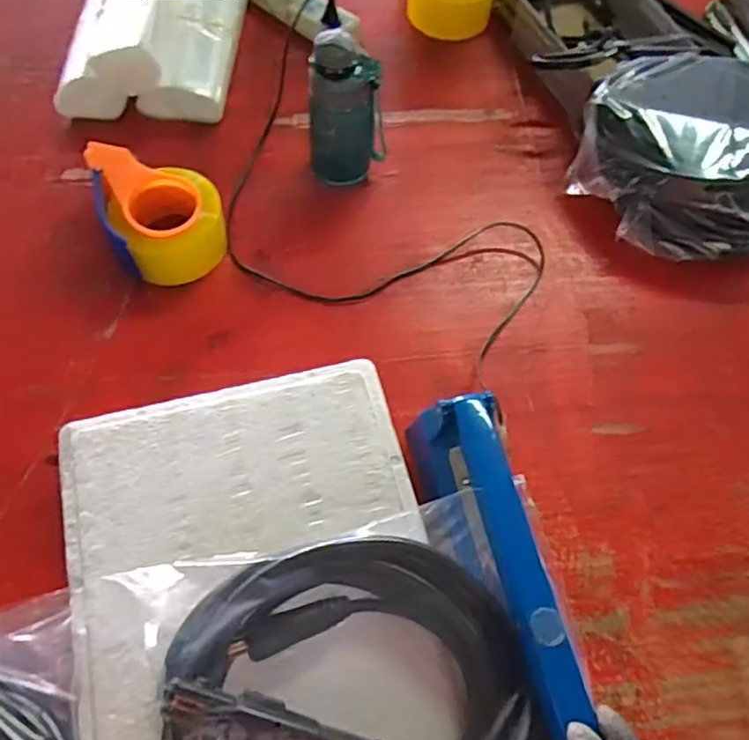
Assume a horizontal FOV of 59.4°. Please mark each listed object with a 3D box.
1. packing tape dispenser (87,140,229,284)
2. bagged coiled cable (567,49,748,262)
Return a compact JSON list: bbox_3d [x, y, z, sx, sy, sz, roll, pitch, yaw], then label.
[{"bbox_3d":[-0.233,-0.175,0.717,0.120,0.069,0.159,-20,65,-13],"label":"packing tape dispenser"},{"bbox_3d":[0.395,-0.272,0.777,0.279,0.095,0.290,36,66,15],"label":"bagged coiled cable"}]

